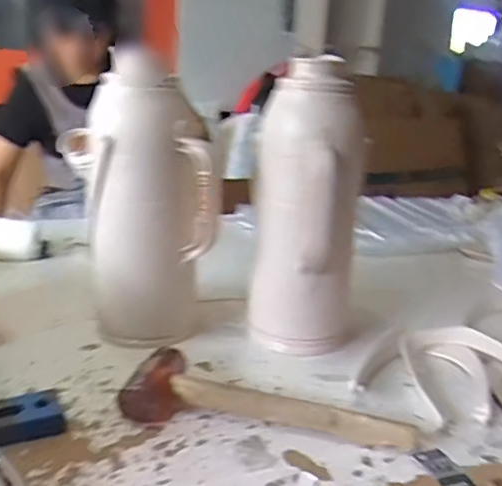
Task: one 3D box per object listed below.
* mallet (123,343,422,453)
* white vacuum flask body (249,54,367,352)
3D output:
[{"bbox_3d":[0.020,0.156,0.586,0.281,0.044,0.090,6,17,8],"label":"mallet"},{"bbox_3d":[0.074,-0.037,0.718,0.113,0.337,0.103,16,21,35],"label":"white vacuum flask body"}]

